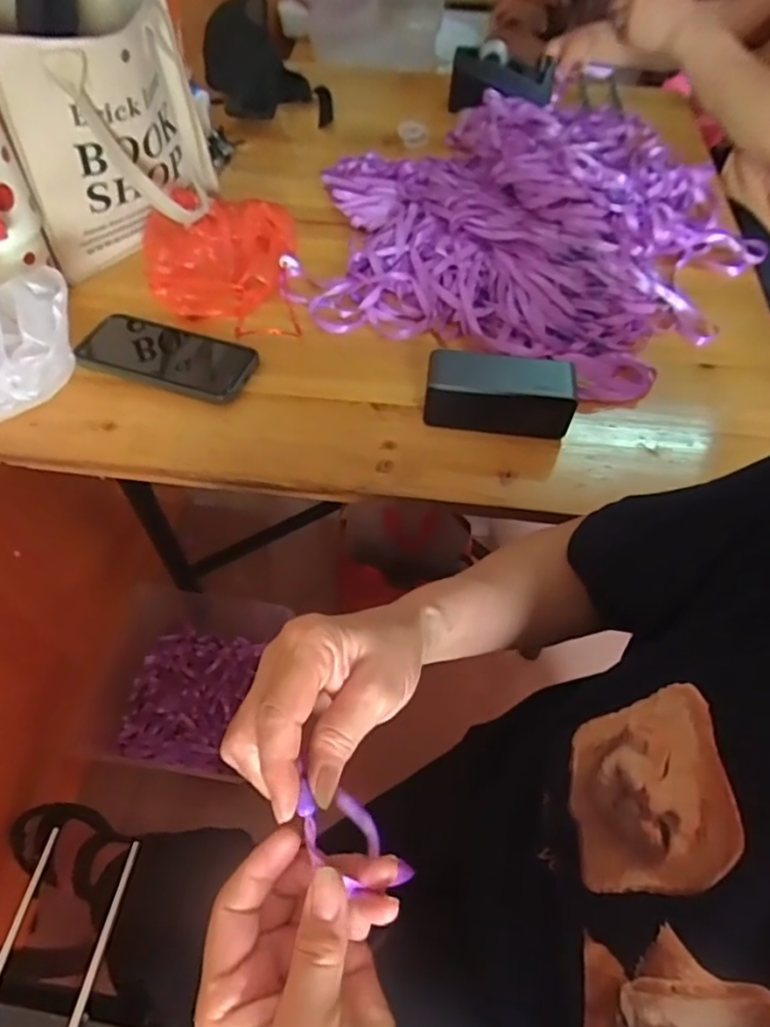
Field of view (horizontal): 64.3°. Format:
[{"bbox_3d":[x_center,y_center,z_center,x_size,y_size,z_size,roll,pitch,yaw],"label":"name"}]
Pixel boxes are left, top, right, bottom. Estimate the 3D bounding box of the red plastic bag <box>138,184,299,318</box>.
[{"bbox_3d":[-0.178,-0.285,0.663,0.162,0.045,0.168,-6,56,-7],"label":"red plastic bag"}]

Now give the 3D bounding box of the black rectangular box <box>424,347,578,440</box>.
[{"bbox_3d":[0.102,-0.107,0.551,0.130,0.060,0.051,8,56,3],"label":"black rectangular box"}]

